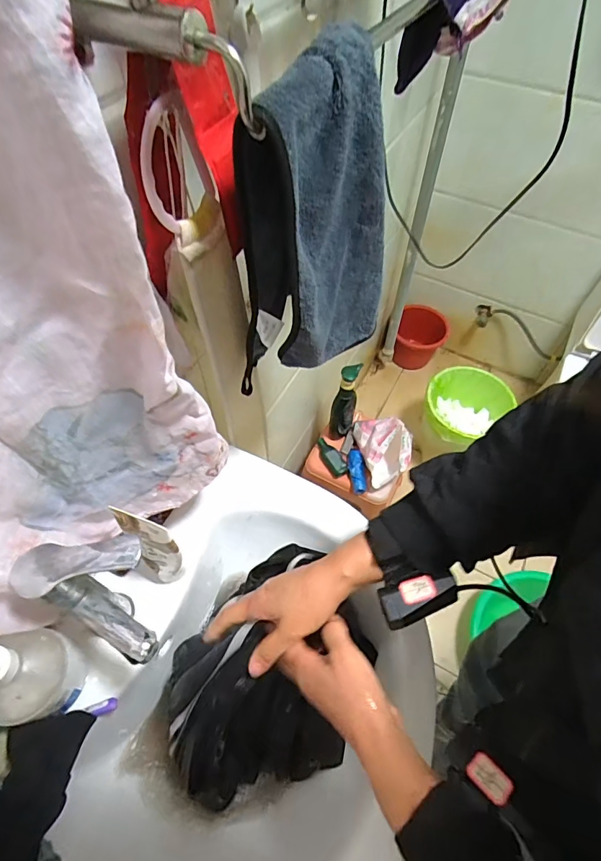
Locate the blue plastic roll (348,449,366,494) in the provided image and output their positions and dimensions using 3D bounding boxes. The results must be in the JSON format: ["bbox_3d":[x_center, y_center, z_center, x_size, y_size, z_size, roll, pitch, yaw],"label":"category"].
[{"bbox_3d":[0.151,0.113,1.201,0.045,0.041,0.111,0,57,0],"label":"blue plastic roll"}]

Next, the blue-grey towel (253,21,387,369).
[{"bbox_3d":[0.031,-0.186,0.422,0.105,0.264,0.170,16,58,10],"label":"blue-grey towel"}]

